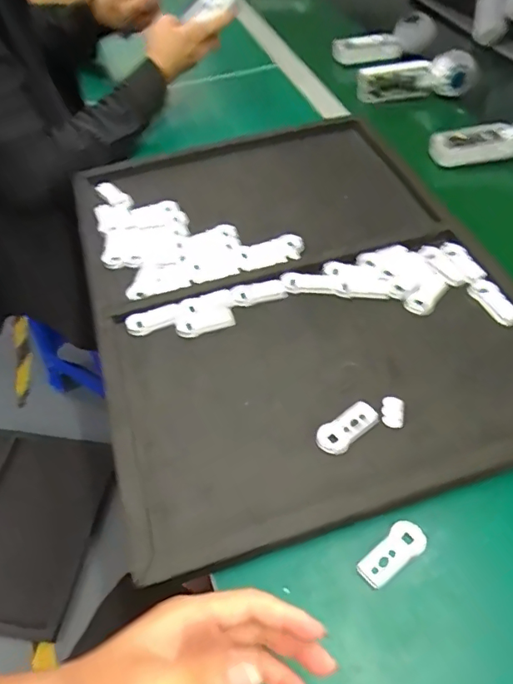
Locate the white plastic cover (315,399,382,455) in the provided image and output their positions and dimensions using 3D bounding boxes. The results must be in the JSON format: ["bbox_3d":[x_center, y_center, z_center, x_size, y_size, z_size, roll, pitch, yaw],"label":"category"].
[{"bbox_3d":[0.080,0.076,0.446,0.062,0.008,0.028,-31,57,-17],"label":"white plastic cover"}]

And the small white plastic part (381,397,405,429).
[{"bbox_3d":[0.120,0.062,0.451,0.019,0.004,0.030,7,54,10],"label":"small white plastic part"}]

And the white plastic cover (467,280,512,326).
[{"bbox_3d":[0.246,-0.040,0.527,0.027,0.007,0.062,-21,54,-11],"label":"white plastic cover"}]

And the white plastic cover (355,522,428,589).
[{"bbox_3d":[0.104,0.162,0.392,0.058,0.004,0.026,-31,56,-17],"label":"white plastic cover"}]

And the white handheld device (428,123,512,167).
[{"bbox_3d":[0.331,-0.283,0.699,0.170,0.061,0.046,0,49,4],"label":"white handheld device"}]

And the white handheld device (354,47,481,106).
[{"bbox_3d":[0.254,-0.422,0.819,0.176,0.061,0.047,-2,49,3],"label":"white handheld device"}]

